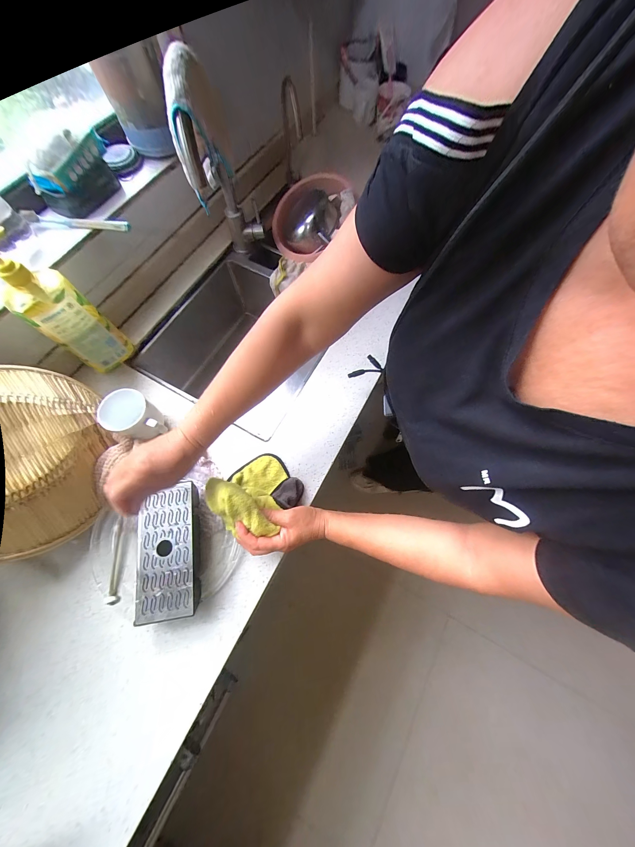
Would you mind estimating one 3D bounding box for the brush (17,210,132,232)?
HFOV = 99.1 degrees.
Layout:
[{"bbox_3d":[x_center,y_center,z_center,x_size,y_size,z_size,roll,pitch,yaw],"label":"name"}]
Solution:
[{"bbox_3d":[-0.449,-0.375,0.505,0.192,0.027,0.019,4,70,2],"label":"brush"}]

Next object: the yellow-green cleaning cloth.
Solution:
[{"bbox_3d":[-0.099,0.107,0.441,0.119,0.117,0.125,-40,74,-13],"label":"yellow-green cleaning cloth"}]

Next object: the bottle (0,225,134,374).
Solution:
[{"bbox_3d":[-0.452,-0.198,0.476,0.063,0.259,0.096,29,73,10],"label":"bottle"}]

